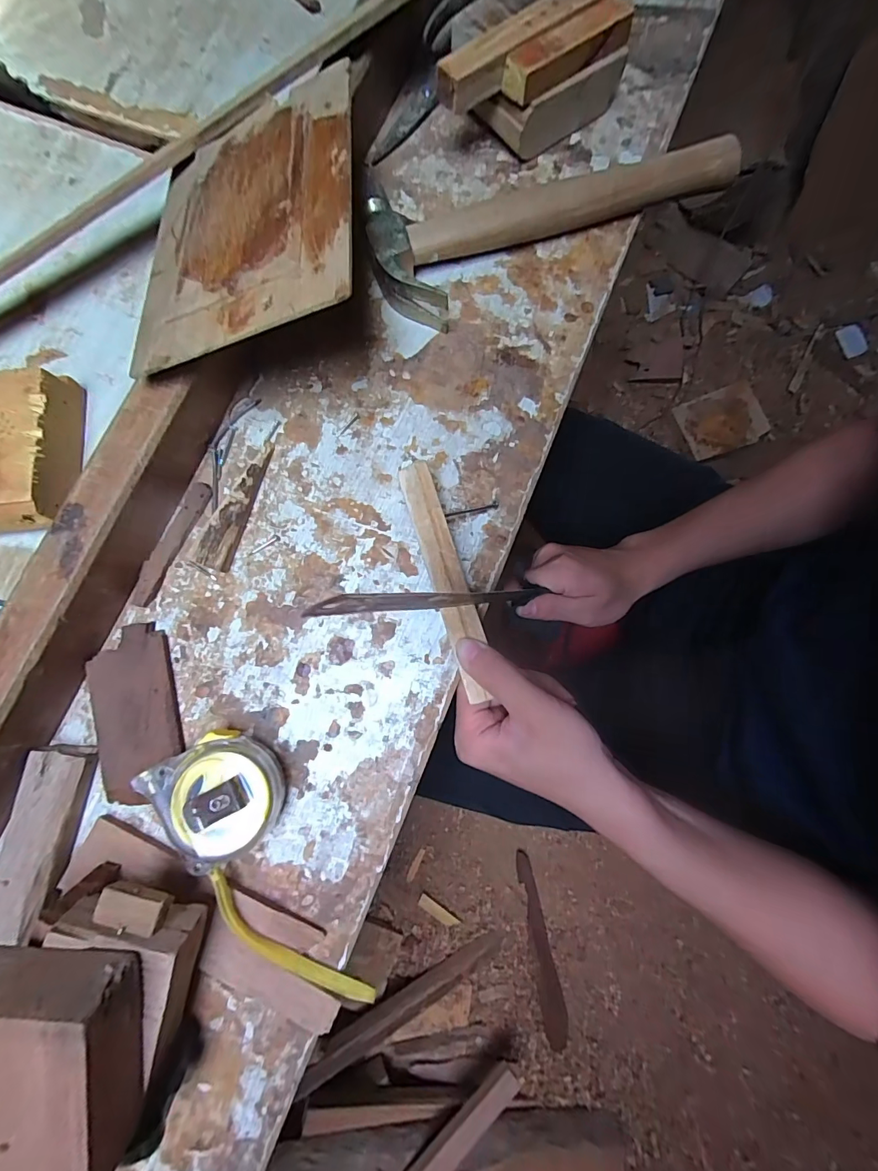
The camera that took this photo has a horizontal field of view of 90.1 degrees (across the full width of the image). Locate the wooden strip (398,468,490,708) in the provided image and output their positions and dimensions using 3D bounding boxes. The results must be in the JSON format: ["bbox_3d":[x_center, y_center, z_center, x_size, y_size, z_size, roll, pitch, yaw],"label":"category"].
[{"bbox_3d":[0.005,-0.007,0.282,0.022,0.007,0.158,-17,81,-2],"label":"wooden strip"}]

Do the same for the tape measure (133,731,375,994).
[{"bbox_3d":[-0.102,0.172,0.257,0.063,0.034,0.176,-32,80,-5],"label":"tape measure"}]

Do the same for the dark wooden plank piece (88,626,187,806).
[{"bbox_3d":[-0.201,0.083,0.289,0.055,0.008,0.109,-18,79,-2],"label":"dark wooden plank piece"}]

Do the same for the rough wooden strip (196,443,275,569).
[{"bbox_3d":[-0.140,-0.058,0.307,0.013,0.022,0.098,17,80,4],"label":"rough wooden strip"}]

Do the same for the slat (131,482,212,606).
[{"bbox_3d":[-0.191,-0.030,0.312,0.017,0.006,0.095,25,80,6],"label":"slat"}]

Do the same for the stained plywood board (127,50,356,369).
[{"bbox_3d":[-0.126,-0.241,0.278,0.148,0.010,0.211,-10,71,15],"label":"stained plywood board"}]

